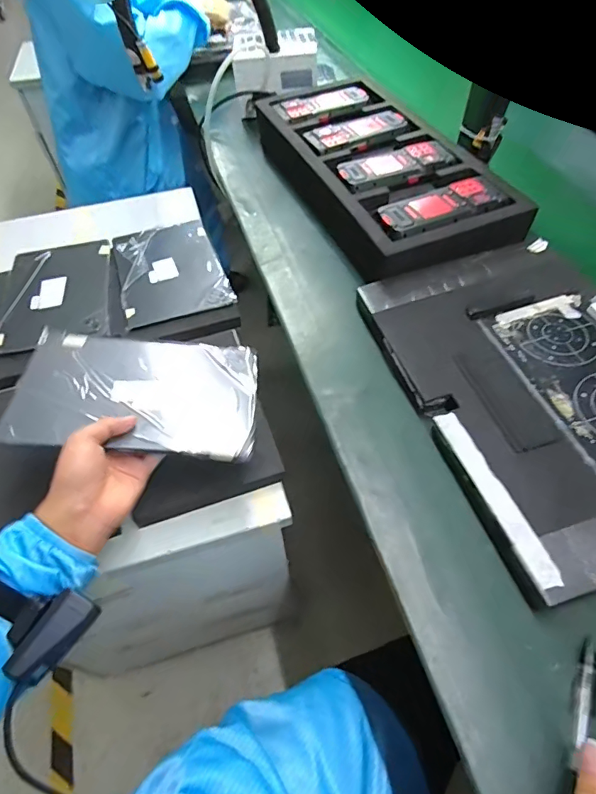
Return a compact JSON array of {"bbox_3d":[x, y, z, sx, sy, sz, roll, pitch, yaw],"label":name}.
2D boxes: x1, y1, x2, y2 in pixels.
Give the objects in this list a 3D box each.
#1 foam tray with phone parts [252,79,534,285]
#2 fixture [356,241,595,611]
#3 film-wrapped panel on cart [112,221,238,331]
[{"bbox_3d":[0.113,-0.367,0.734,0.215,0.082,0.511,-20,56,-12],"label":"foam tray with phone parts"},{"bbox_3d":[0.253,-0.019,0.476,0.263,0.037,0.386,-15,56,-9],"label":"fixture"},{"bbox_3d":[-0.219,-0.219,0.780,0.169,0.015,0.232,-17,56,-10],"label":"film-wrapped panel on cart"}]

